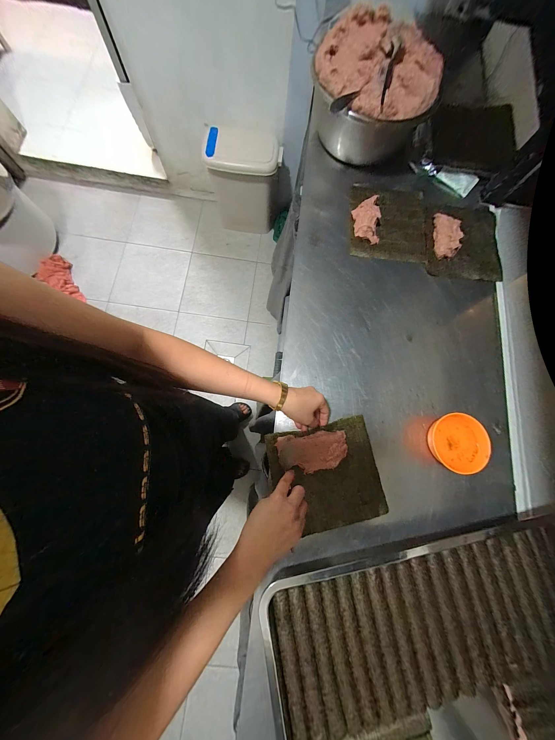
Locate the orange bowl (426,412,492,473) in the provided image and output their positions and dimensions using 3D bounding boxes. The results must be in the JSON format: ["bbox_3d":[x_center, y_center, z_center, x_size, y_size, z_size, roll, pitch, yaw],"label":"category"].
[{"bbox_3d":[0.341,0.139,0.458,0.096,0.049,0.108,-3,77,-4],"label":"orange bowl"}]

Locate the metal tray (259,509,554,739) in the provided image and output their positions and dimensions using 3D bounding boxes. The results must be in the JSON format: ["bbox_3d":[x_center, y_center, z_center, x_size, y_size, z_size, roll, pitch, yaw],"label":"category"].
[{"bbox_3d":[0.309,0.483,0.372,0.623,0.065,0.412,-10,78,-6],"label":"metal tray"}]

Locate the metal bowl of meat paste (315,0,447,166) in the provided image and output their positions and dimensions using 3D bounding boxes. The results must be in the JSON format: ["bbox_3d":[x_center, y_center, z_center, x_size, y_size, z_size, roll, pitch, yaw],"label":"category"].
[{"bbox_3d":[0.211,-0.601,0.539,0.233,0.180,0.221,1,77,-4],"label":"metal bowl of meat paste"}]

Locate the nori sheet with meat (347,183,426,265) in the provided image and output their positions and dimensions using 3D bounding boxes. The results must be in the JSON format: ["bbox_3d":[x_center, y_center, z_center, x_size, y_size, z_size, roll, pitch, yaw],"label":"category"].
[{"bbox_3d":[0.272,-0.364,0.574,0.185,0.030,0.205,7,77,-2],"label":"nori sheet with meat"}]

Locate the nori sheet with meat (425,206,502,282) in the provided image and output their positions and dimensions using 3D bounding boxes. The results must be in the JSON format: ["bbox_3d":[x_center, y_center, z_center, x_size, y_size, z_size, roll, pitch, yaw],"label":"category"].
[{"bbox_3d":[0.449,-0.320,0.568,0.175,0.026,0.209,6,77,-3],"label":"nori sheet with meat"}]

